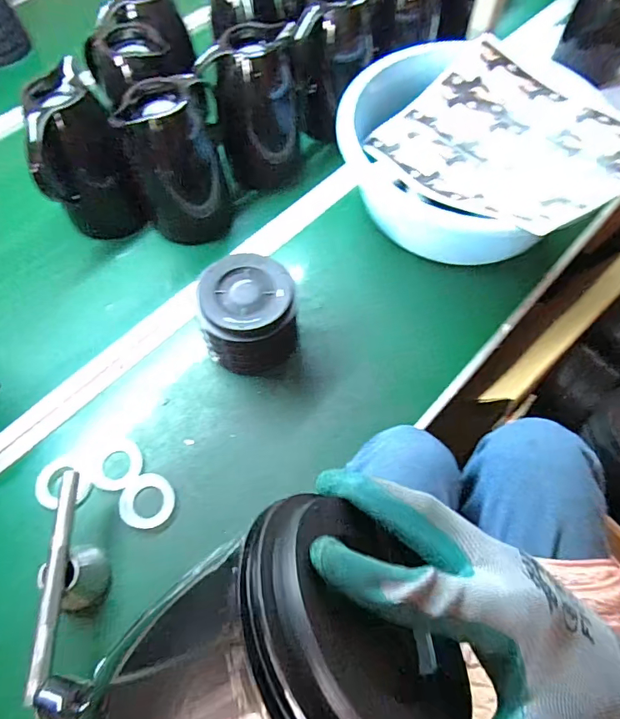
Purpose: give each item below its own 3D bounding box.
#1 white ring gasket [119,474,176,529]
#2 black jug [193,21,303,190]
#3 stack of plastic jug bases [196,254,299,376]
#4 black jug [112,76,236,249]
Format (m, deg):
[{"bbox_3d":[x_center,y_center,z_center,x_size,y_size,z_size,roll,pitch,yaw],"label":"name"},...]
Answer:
[{"bbox_3d":[-0.186,0.161,0.533,0.058,0.005,0.059,-6,62,-2],"label":"white ring gasket"},{"bbox_3d":[-0.080,-0.369,0.702,0.126,0.192,0.111,-1,61,0],"label":"black jug"},{"bbox_3d":[-0.074,-0.053,0.587,0.116,0.098,0.118,1,61,1],"label":"stack of plastic jug bases"},{"bbox_3d":[-0.178,-0.274,0.655,0.118,0.212,0.109,-11,62,-5],"label":"black jug"}]

